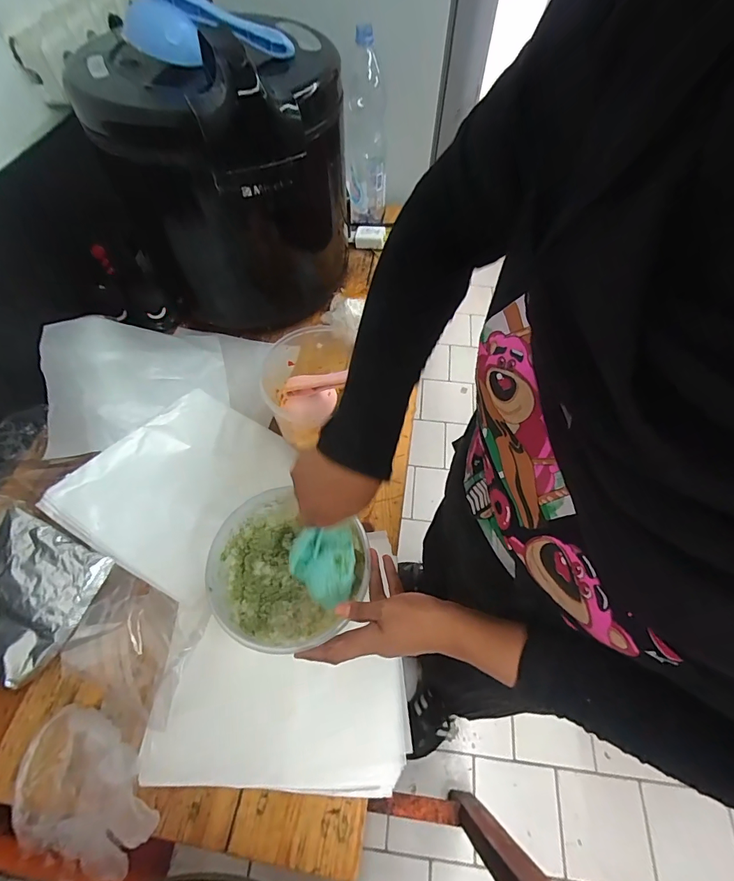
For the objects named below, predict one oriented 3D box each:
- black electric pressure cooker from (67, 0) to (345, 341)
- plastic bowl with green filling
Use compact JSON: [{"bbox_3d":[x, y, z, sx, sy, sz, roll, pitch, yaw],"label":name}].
[{"bbox_3d":[-0.228,-0.441,0.714,0.365,0.403,0.355,0,58,0],"label":"black electric pressure cooker"},{"bbox_3d":[-0.089,0.150,0.492,0.170,0.101,0.164,0,58,0],"label":"plastic bowl with green filling"}]

